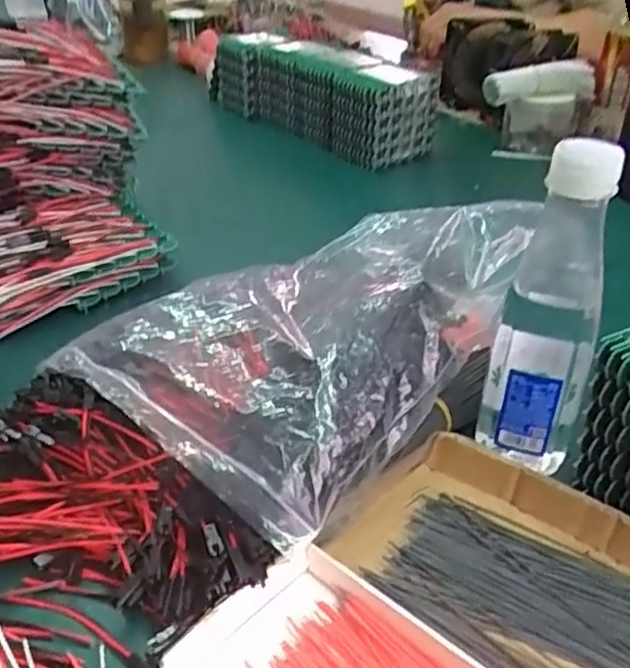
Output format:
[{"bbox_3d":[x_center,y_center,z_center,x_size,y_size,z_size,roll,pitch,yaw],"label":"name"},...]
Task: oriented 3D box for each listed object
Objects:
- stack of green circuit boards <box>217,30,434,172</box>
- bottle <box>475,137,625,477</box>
[{"bbox_3d":[-0.002,-0.329,0.959,0.118,0.101,0.363,-22,42,-31],"label":"stack of green circuit boards"},{"bbox_3d":[0.126,-0.009,0.385,0.055,0.181,0.055,10,35,14],"label":"bottle"}]

